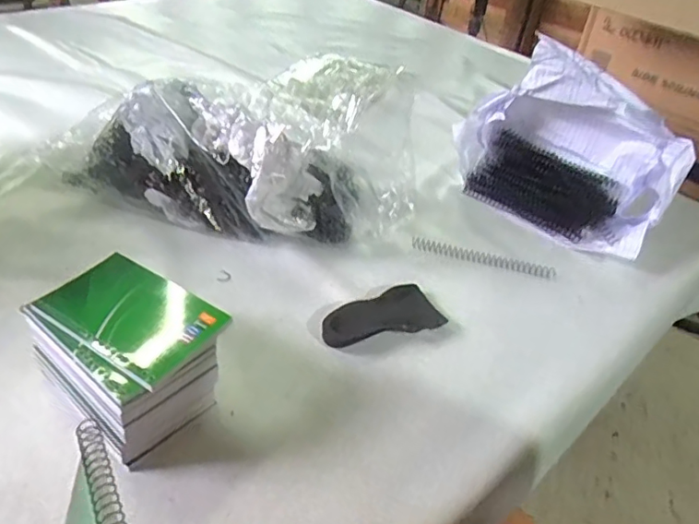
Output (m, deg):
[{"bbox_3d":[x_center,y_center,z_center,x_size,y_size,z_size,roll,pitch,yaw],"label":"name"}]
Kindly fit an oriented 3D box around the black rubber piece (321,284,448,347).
[{"bbox_3d":[0.030,0.050,0.537,0.120,0.018,0.057,-7,41,-16],"label":"black rubber piece"}]

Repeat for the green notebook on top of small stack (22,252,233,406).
[{"bbox_3d":[-0.170,0.042,0.416,0.129,0.018,0.092,26,43,22],"label":"green notebook on top of small stack"}]

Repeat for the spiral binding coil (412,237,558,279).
[{"bbox_3d":[0.151,-0.004,0.628,0.159,0.014,0.013,14,40,9],"label":"spiral binding coil"}]

